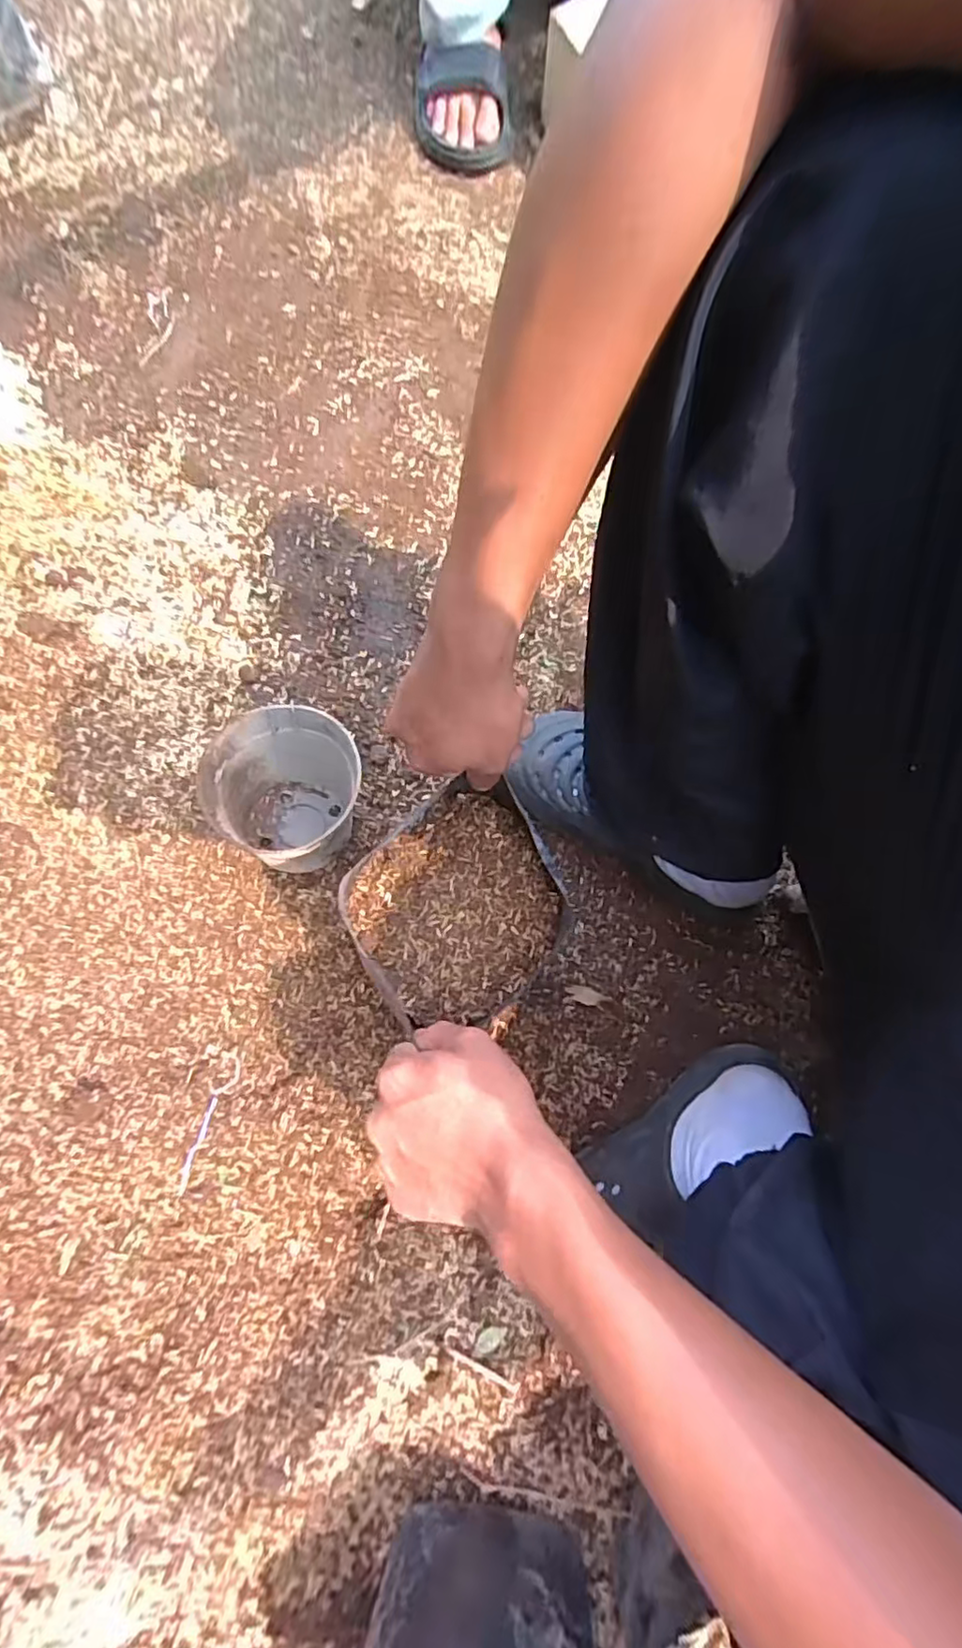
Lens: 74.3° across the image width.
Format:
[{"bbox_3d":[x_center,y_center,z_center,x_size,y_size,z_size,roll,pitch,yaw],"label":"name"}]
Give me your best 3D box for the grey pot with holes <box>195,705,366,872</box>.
[{"bbox_3d":[-0.165,-0.032,0.558,0.110,0.104,0.122,36,79,4],"label":"grey pot with holes"}]

